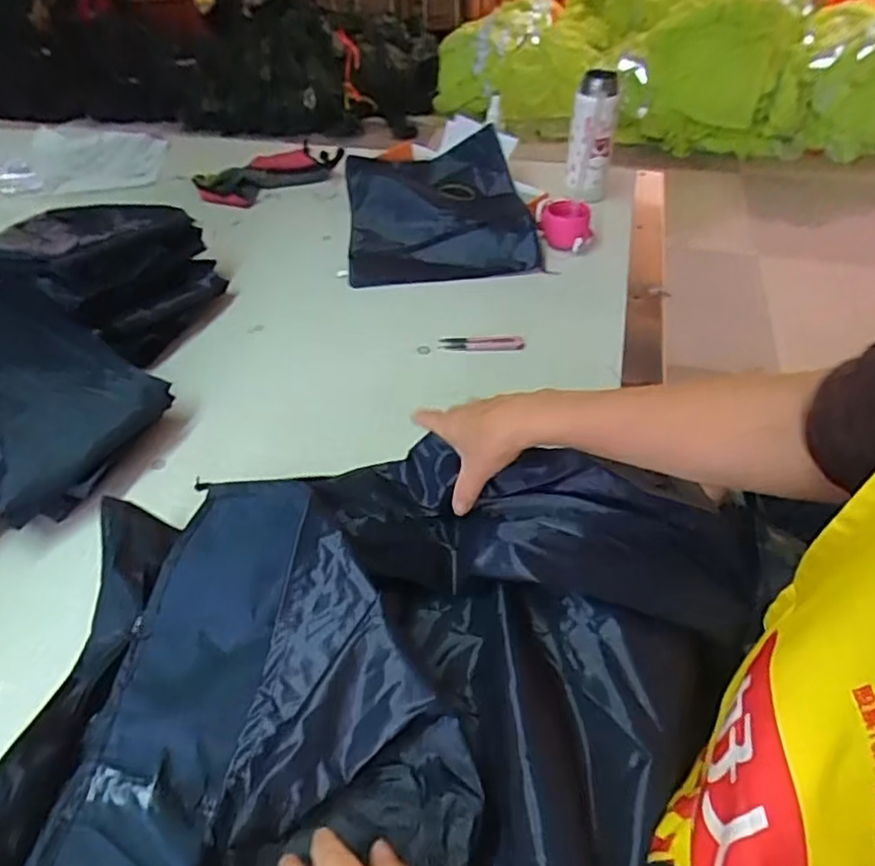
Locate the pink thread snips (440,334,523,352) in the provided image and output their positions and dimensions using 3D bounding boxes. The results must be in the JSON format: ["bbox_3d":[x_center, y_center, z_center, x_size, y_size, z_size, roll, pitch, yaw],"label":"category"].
[{"bbox_3d":[0.055,-0.114,0.782,0.102,0.019,0.015,3,45,4],"label":"pink thread snips"}]

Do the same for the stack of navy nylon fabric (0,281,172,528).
[{"bbox_3d":[-0.495,-0.057,0.670,0.400,0.097,0.217,18,48,18],"label":"stack of navy nylon fabric"}]

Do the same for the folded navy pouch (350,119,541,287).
[{"bbox_3d":[-0.004,-0.372,1.009,0.282,0.053,0.358,-5,45,-4],"label":"folded navy pouch"}]

